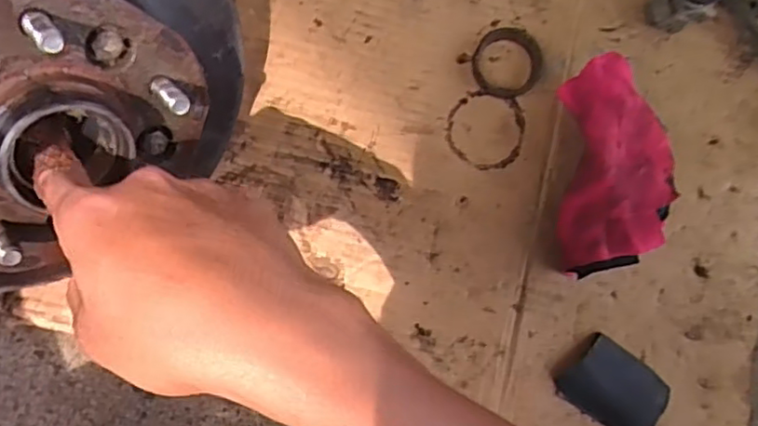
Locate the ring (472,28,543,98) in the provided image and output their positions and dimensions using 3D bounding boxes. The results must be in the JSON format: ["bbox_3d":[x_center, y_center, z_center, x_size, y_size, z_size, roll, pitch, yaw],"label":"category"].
[{"bbox_3d":[0.095,-0.112,0.471,0.050,0.009,0.051,0,87,-6],"label":"ring"}]

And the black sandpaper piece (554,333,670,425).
[{"bbox_3d":[0.170,0.126,0.458,0.069,0.018,0.053,37,84,-3],"label":"black sandpaper piece"}]

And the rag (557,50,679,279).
[{"bbox_3d":[0.163,-0.034,0.450,0.065,0.055,0.152,4,86,-5],"label":"rag"}]

